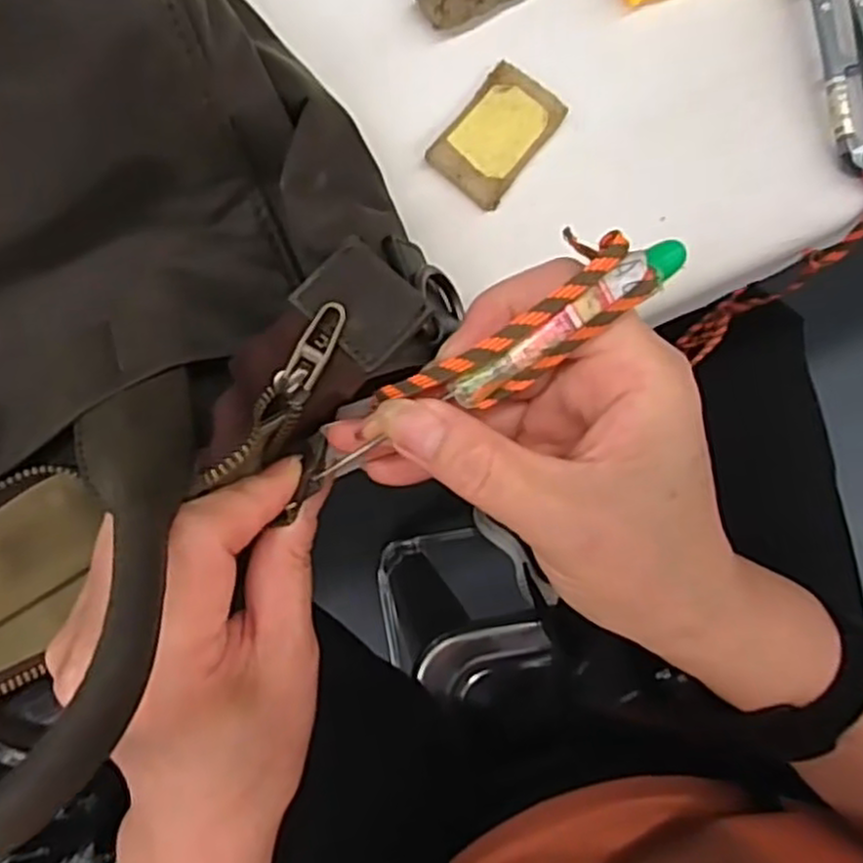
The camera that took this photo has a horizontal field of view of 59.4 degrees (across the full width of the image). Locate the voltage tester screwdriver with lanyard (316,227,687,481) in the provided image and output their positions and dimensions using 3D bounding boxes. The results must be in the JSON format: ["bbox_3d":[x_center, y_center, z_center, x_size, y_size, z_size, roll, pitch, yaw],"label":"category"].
[{"bbox_3d":[0.016,-0.022,0.206,0.107,0.016,0.023,-31,89,14],"label":"voltage tester screwdriver with lanyard"}]

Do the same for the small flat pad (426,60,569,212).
[{"bbox_3d":[0.024,-0.107,0.273,0.030,0.009,0.047,38,86,1],"label":"small flat pad"}]

